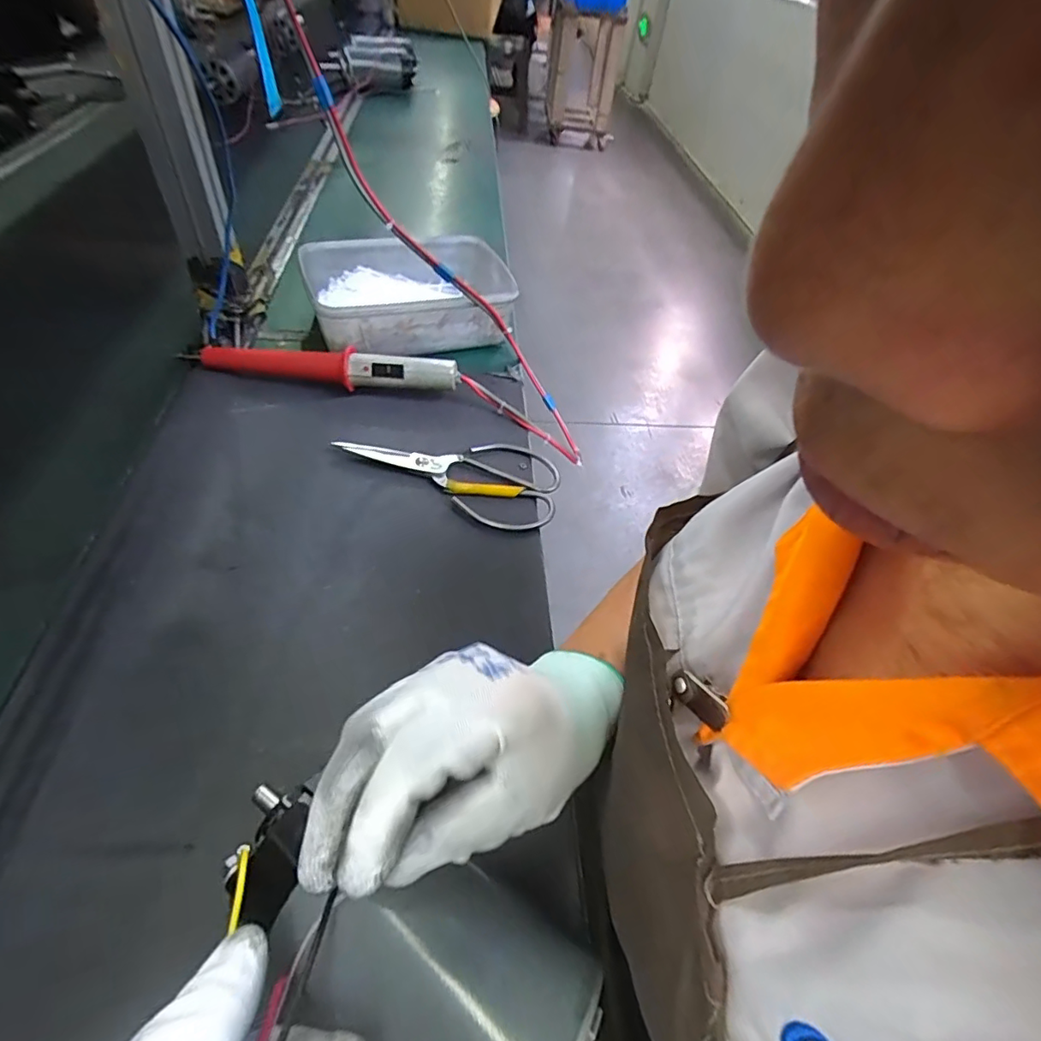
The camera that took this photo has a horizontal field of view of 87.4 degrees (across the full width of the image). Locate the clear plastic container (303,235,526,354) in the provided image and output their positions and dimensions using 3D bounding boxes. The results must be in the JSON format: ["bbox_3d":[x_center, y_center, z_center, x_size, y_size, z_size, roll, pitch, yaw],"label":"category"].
[{"bbox_3d":[-0.121,-0.254,0.617,0.218,0.067,0.162,-15,53,-20],"label":"clear plastic container"}]

